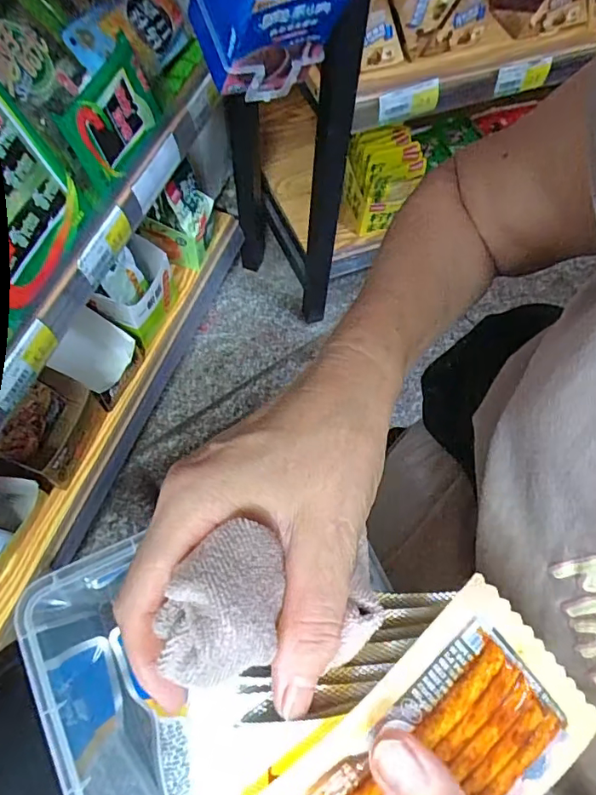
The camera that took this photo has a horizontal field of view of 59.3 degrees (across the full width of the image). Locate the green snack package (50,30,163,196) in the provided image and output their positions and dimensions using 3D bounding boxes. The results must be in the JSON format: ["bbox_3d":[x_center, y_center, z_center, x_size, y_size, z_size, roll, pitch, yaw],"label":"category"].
[{"bbox_3d":[-0.177,-0.274,0.508,0.013,0.075,0.133,6,59,25],"label":"green snack package"}]

